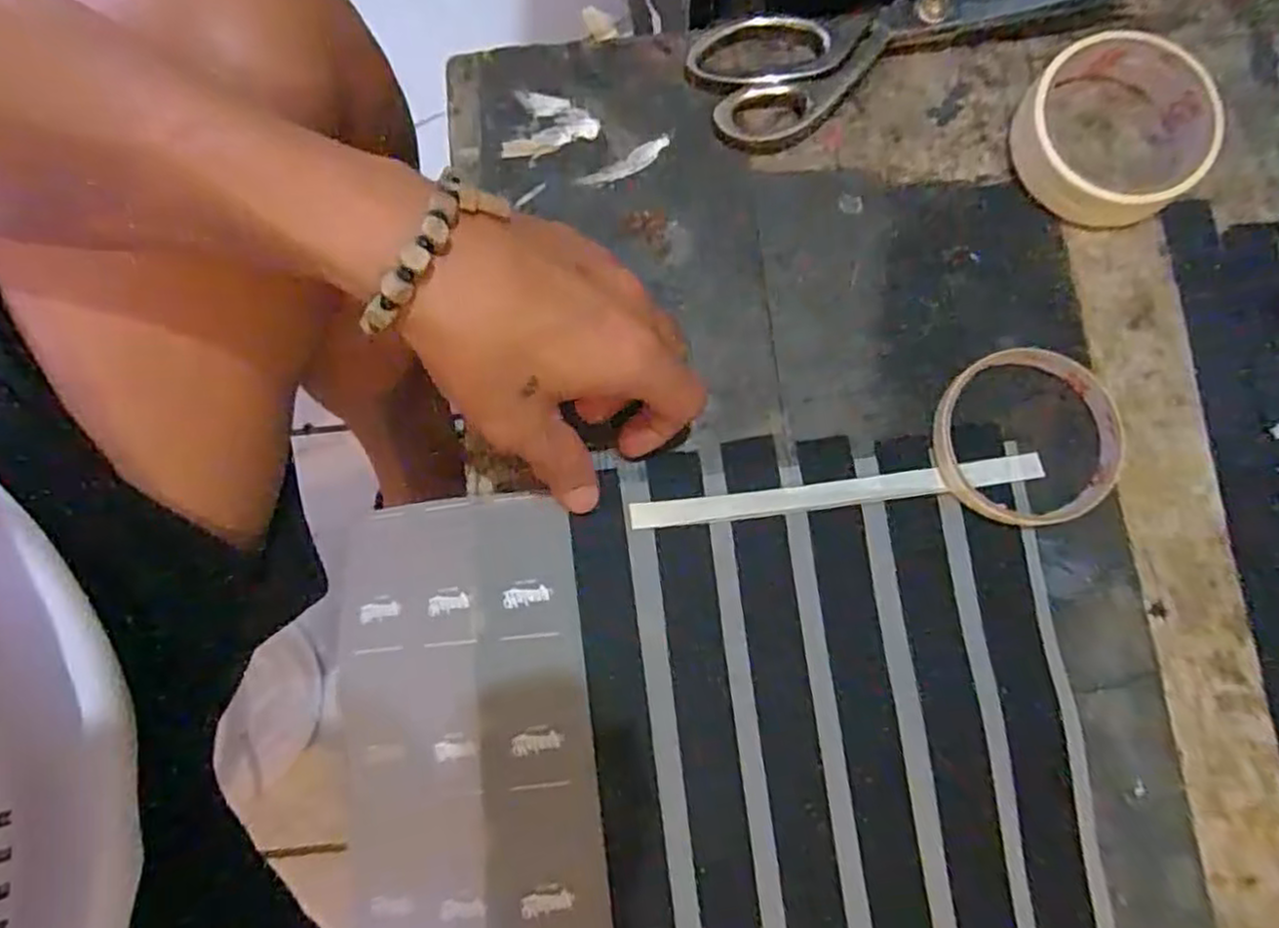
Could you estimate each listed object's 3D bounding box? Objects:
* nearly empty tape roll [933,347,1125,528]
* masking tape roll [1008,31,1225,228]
[{"bbox_3d":[0.183,-0.013,0.336,0.084,0.013,0.084,0,79,2],"label":"nearly empty tape roll"},{"bbox_3d":[0.232,-0.164,0.348,0.084,0.031,0.085,0,79,2],"label":"masking tape roll"}]

